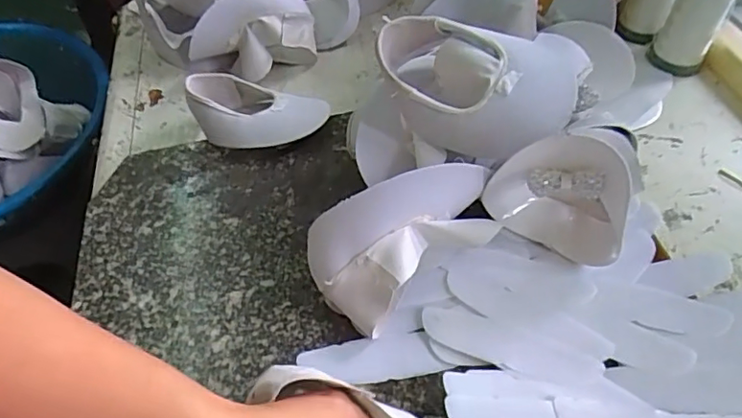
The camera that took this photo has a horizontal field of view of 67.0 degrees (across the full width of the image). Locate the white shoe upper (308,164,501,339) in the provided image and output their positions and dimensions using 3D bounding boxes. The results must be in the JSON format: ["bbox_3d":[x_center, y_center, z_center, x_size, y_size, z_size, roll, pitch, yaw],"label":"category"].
[{"bbox_3d":[0.025,0.029,0.442,0.150,0.100,0.096,-11,51,-6],"label":"white shoe upper"}]

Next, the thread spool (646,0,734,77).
[{"bbox_3d":[0.358,-0.215,0.619,0.057,0.108,0.053,20,55,19],"label":"thread spool"}]

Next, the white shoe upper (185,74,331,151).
[{"bbox_3d":[-0.131,-0.108,0.615,0.162,0.056,0.100,17,53,17],"label":"white shoe upper"}]

